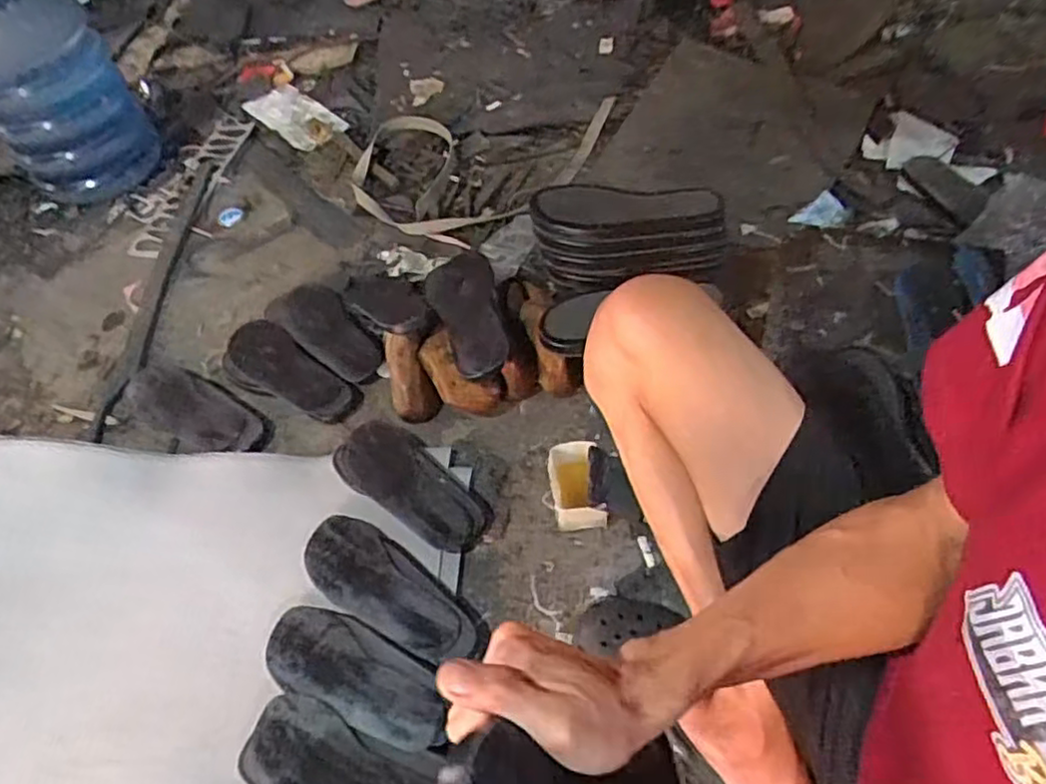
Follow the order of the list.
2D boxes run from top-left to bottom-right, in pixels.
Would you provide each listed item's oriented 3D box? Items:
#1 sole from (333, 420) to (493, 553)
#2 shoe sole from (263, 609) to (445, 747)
[{"bbox_3d":[-0.145,0.120,0.915,0.238,0.037,0.112,31,62,25],"label":"sole"},{"bbox_3d":[-0.185,0.312,0.764,0.230,0.011,0.094,17,57,17],"label":"shoe sole"}]

